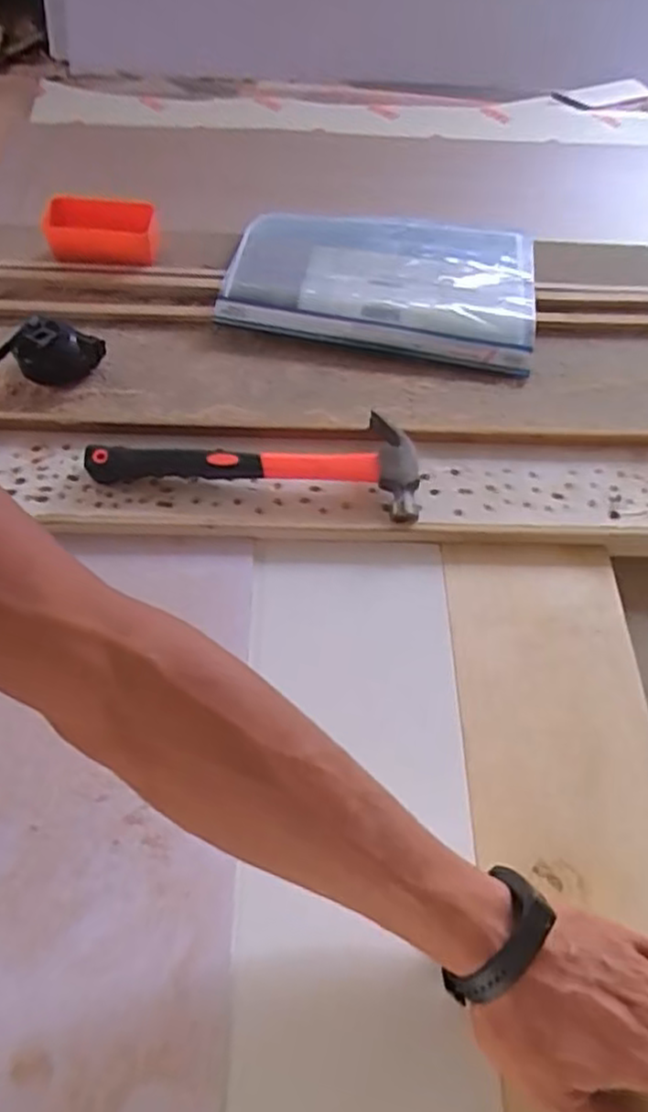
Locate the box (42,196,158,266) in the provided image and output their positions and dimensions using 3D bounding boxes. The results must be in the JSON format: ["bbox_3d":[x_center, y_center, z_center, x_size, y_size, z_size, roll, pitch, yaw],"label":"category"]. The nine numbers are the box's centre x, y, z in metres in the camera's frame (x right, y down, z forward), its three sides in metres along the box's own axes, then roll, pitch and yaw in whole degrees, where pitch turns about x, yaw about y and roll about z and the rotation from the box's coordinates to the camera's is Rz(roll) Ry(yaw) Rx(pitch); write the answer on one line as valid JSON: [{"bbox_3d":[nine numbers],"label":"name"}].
[{"bbox_3d":[-0.220,-0.325,0.717,0.108,0.040,0.057,1,56,-2],"label":"box"}]

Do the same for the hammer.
[{"bbox_3d":[-0.052,-0.084,0.583,0.257,0.026,0.088,9,56,3],"label":"hammer"}]

